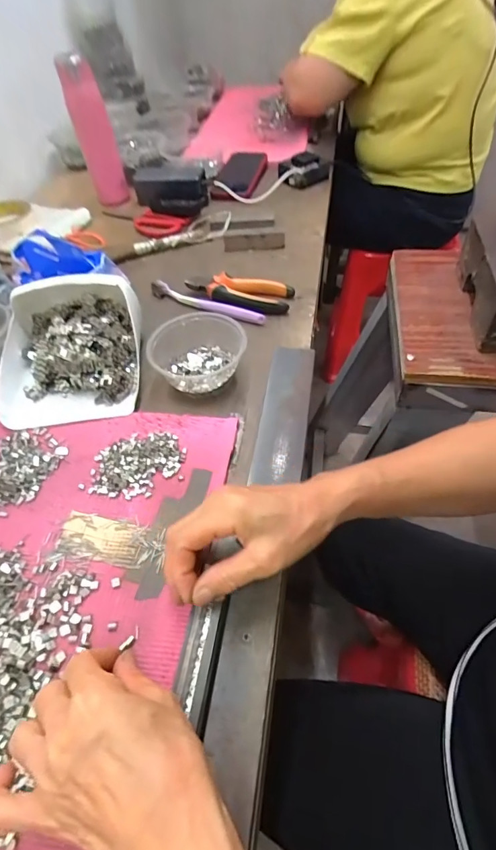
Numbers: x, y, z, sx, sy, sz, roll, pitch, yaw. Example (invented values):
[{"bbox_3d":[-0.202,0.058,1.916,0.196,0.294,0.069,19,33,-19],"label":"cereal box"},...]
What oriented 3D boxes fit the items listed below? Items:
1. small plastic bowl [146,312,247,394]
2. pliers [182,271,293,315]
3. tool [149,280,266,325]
[{"bbox_3d":[-0.054,-0.084,0.468,0.098,0.052,0.091,-3,50,4],"label":"small plastic bowl"},{"bbox_3d":[-0.014,-0.181,0.569,0.146,0.018,0.063,12,53,15],"label":"pliers"},{"bbox_3d":[-0.060,-0.166,0.567,0.178,0.024,0.017,22,56,22],"label":"tool"}]

